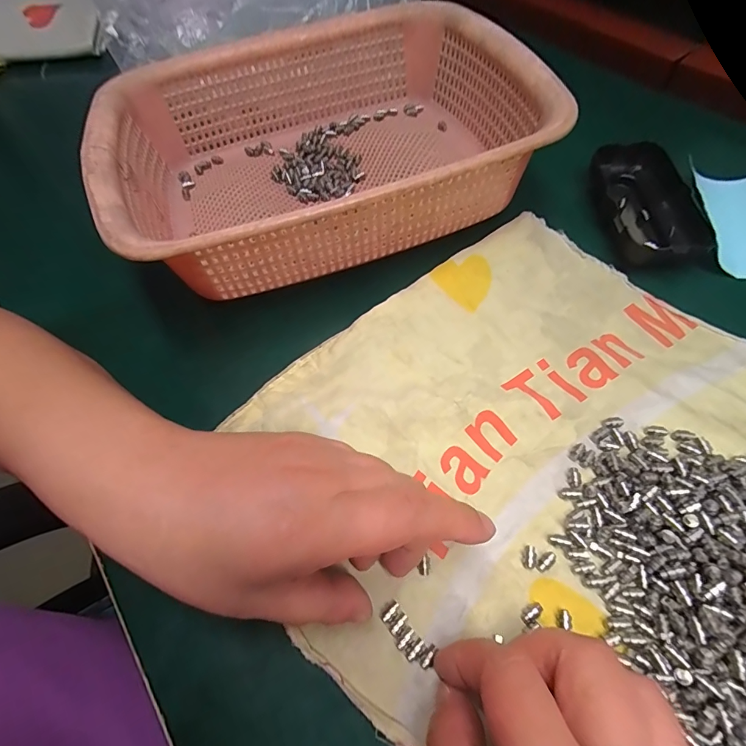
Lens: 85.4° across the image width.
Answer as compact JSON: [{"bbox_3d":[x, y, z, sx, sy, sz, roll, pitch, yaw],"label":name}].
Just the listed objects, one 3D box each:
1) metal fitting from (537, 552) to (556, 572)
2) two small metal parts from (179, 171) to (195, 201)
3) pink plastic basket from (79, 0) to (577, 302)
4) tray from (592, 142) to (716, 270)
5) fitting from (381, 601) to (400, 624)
[{"bbox_3d":[0.083,0.091,0.194,0.010,0.004,0.006,-30,64,-11],"label":"metal fitting"},{"bbox_3d":[-0.152,-0.153,0.332,0.010,0.006,0.031,-18,62,-6],"label":"two small metal parts"},{"bbox_3d":[-0.037,-0.166,0.295,0.284,0.072,0.215,-20,62,-7],"label":"pink plastic basket"},{"bbox_3d":[0.194,-0.125,0.291,0.057,0.021,0.120,-1,62,3],"label":"tray"},{"bbox_3d":[0.008,0.111,0.187,0.010,0.004,0.005,-41,67,-16],"label":"fitting"}]

